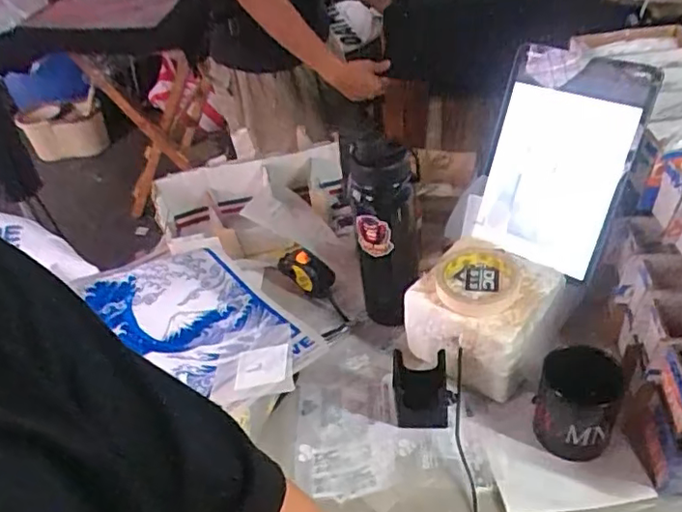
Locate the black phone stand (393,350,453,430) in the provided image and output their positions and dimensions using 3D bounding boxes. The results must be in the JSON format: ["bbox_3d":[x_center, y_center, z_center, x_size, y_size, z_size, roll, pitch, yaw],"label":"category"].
[{"bbox_3d":[0.092,0.151,0.697,0.067,0.072,0.062,1,41,10],"label":"black phone stand"}]

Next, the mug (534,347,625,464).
[{"bbox_3d":[0.247,0.154,0.643,0.076,0.099,0.078,-5,40,4],"label":"mug"}]

